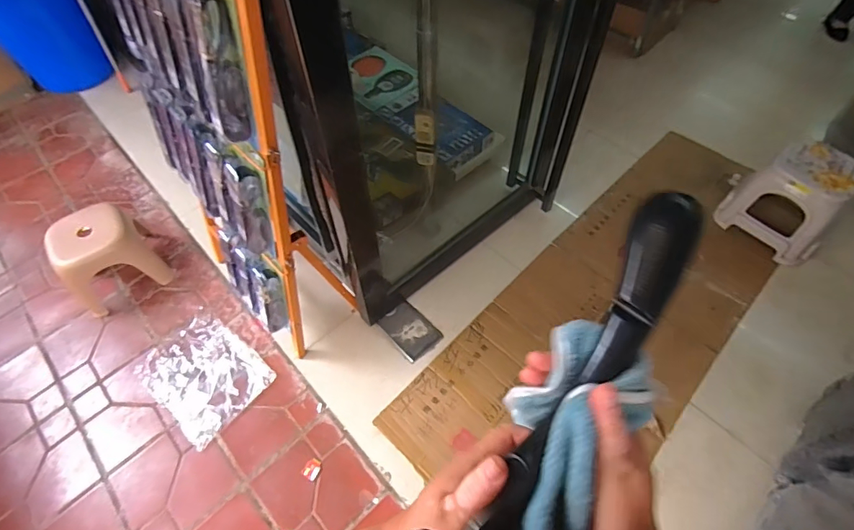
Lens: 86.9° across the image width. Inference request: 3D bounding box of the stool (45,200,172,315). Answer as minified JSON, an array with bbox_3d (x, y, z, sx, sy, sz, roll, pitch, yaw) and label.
[{"bbox_3d":[-1.144,-0.029,1.600,0.286,0.254,0.221,-36,62,-20],"label":"stool"}]

